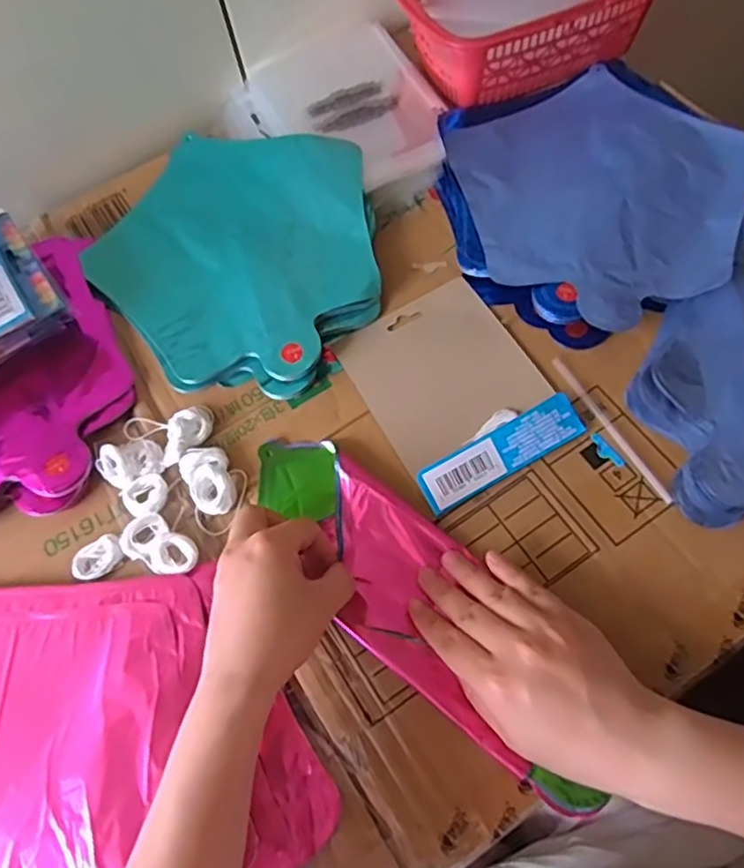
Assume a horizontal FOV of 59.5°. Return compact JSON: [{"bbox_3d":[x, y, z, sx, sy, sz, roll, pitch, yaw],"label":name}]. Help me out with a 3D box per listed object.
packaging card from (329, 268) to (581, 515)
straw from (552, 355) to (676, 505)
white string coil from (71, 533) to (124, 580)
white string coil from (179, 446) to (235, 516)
[{"bbox_3d":[0.054,-0.034,0.443,0.112,0.015,0.146,-29,63,-8],"label":"packaging card"},{"bbox_3d":[0.155,-0.005,0.422,0.006,0.009,0.117,-29,66,-8],"label":"straw"},{"bbox_3d":[-0.173,0.080,0.415,0.032,0.012,0.022,-39,67,-12],"label":"white string coil"},{"bbox_3d":[-0.108,0.031,0.427,0.030,0.010,0.046,-18,65,-3],"label":"white string coil"}]

